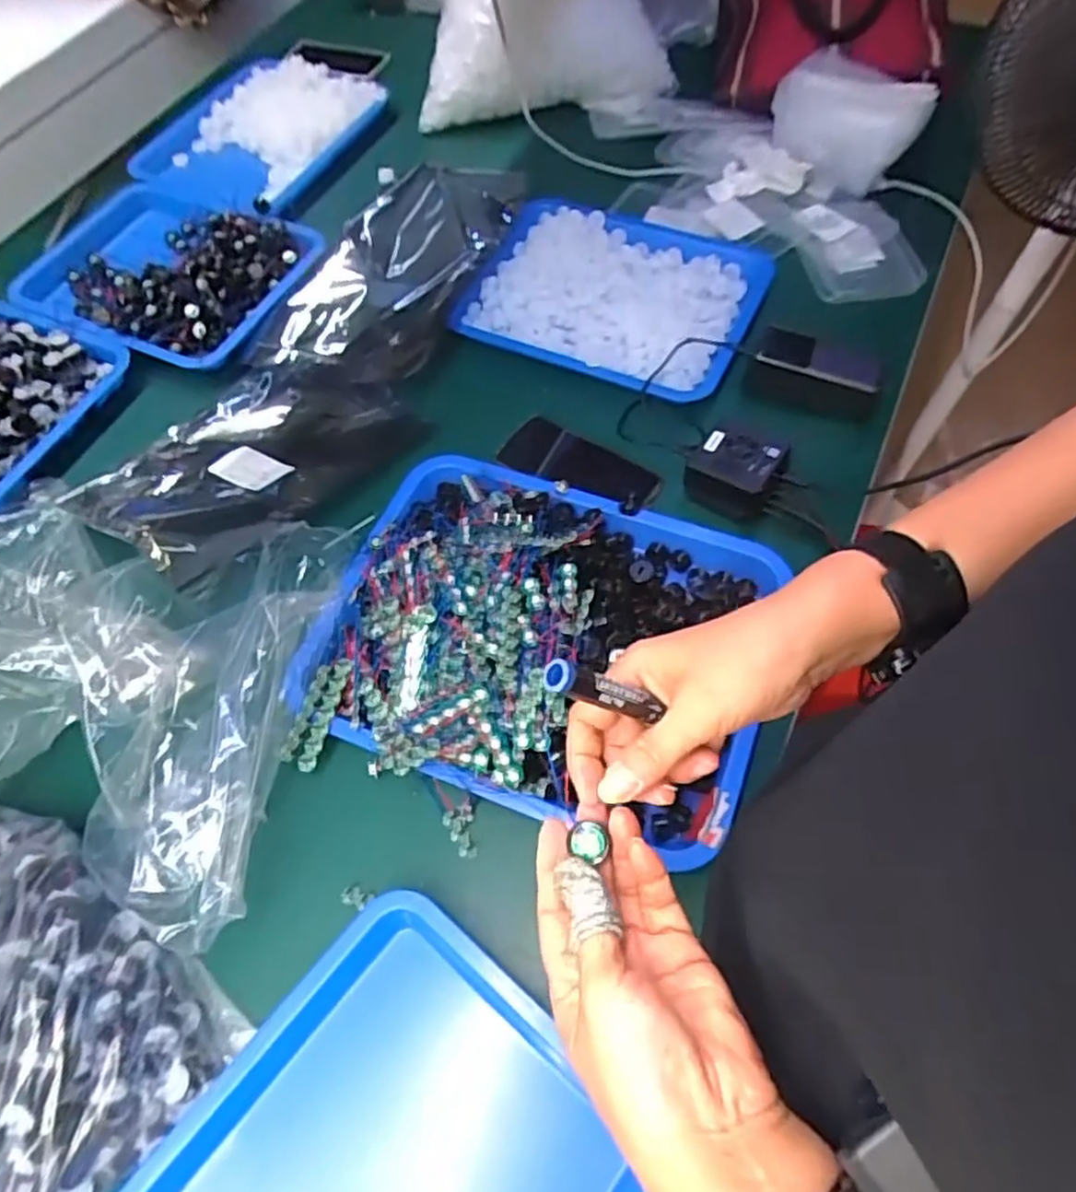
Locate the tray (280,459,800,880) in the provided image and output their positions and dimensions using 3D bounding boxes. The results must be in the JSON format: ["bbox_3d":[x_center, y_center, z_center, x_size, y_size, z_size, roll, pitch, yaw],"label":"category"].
[{"bbox_3d":[0.003,0.017,0.598,0.374,0.078,0.312,13,63,9],"label":"tray"}]

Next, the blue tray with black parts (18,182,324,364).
[{"bbox_3d":[-0.451,-0.408,0.873,0.320,0.045,0.253,21,65,13],"label":"blue tray with black parts"}]

